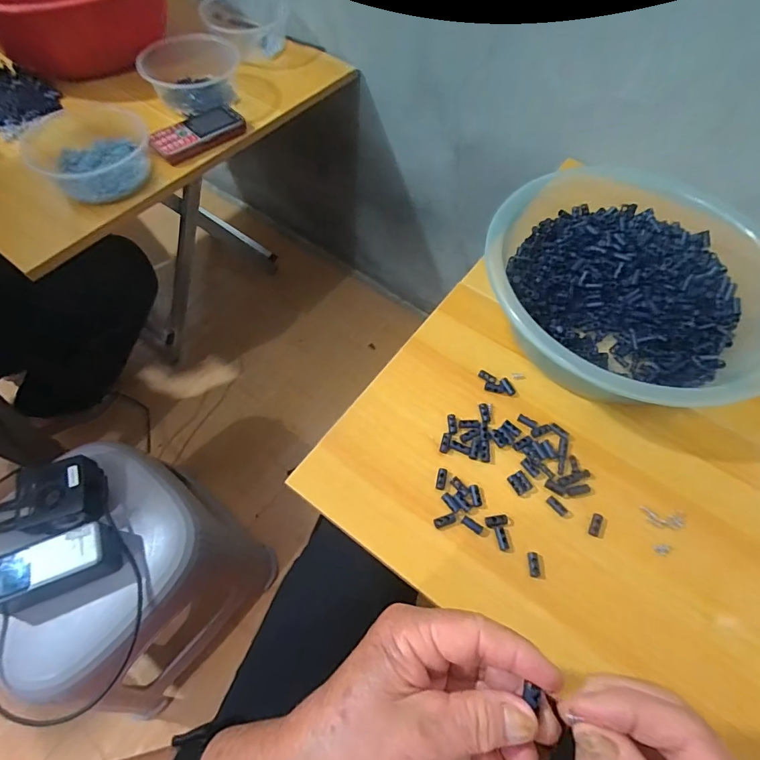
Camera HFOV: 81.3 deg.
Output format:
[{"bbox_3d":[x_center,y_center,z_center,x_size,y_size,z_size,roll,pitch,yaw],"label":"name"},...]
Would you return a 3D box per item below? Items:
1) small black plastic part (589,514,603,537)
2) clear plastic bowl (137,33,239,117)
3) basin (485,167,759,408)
[{"bbox_3d":[0.183,0.122,0.373,0.009,0.004,0.019,23,62,10],"label":"small black plastic part"},{"bbox_3d":[-0.278,-0.461,0.660,0.131,0.060,0.125,1,61,-2],"label":"clear plastic bowl"},{"bbox_3d":[0.249,-0.101,0.450,0.276,0.082,0.266,1,61,-2],"label":"basin"}]

